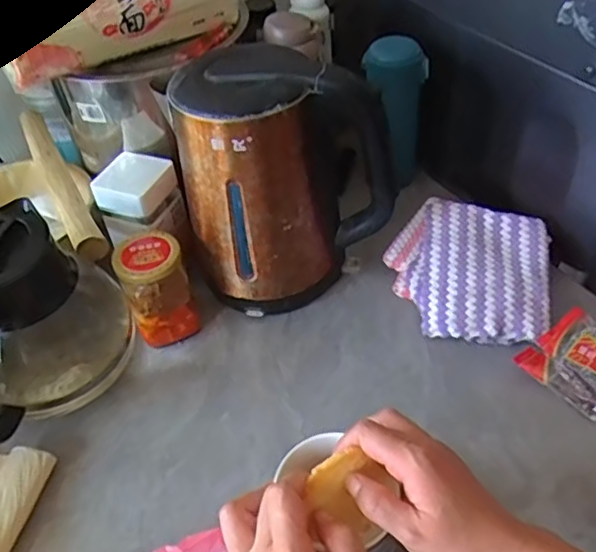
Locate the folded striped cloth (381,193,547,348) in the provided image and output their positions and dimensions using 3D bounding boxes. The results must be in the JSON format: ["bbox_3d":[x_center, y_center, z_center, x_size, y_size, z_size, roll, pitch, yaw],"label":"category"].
[{"bbox_3d":[0.174,-0.006,0.632,0.160,0.028,0.148,6,63,17],"label":"folded striped cloth"}]

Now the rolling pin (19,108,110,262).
[{"bbox_3d":[-0.268,-0.111,0.682,0.032,0.035,0.283,-24,49,-18],"label":"rolling pin"}]

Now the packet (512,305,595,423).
[{"bbox_3d":[0.269,0.084,0.556,0.077,0.042,0.106,-33,52,-24],"label":"packet"}]

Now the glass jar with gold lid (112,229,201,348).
[{"bbox_3d":[-0.144,0.012,0.616,0.063,0.100,0.068,-3,46,3],"label":"glass jar with gold lid"}]

